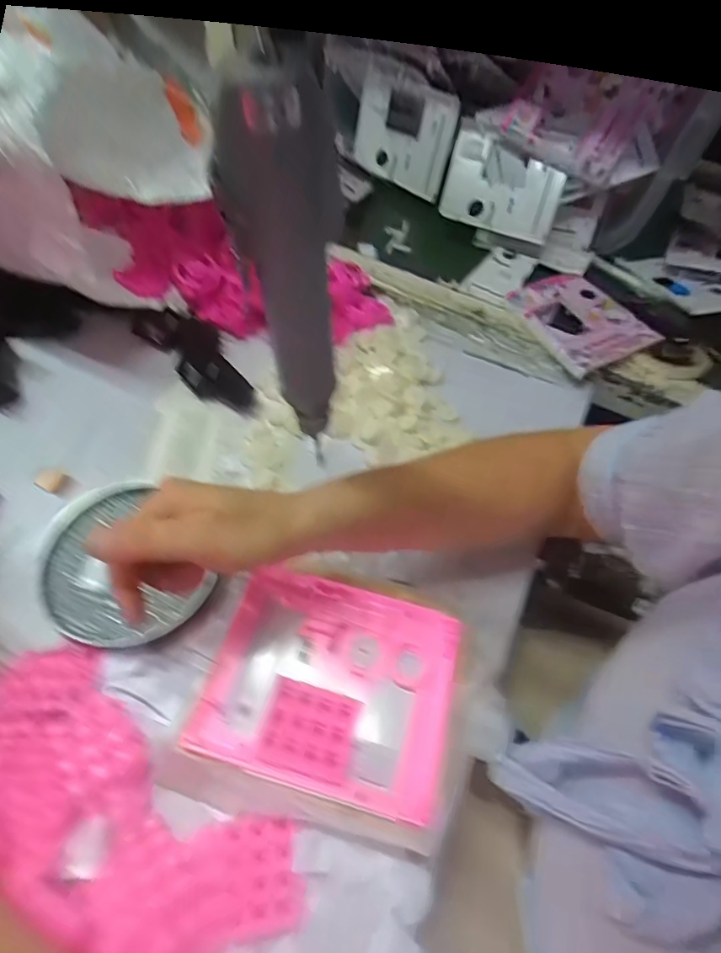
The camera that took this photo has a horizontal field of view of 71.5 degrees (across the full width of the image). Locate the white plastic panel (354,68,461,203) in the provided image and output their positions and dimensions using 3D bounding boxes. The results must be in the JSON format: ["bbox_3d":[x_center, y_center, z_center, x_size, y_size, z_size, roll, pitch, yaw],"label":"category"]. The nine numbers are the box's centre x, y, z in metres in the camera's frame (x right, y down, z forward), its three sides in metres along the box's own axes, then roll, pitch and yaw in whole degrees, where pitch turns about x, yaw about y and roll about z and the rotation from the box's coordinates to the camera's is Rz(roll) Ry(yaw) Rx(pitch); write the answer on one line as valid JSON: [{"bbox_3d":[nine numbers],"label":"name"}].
[{"bbox_3d":[0.060,-0.461,0.677,0.145,0.128,0.043,38,62,18],"label":"white plastic panel"}]

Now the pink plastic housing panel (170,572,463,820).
[{"bbox_3d":[-0.020,0.149,0.363,0.165,0.037,0.133,16,58,5],"label":"pink plastic housing panel"}]

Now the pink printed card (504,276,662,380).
[{"bbox_3d":[0.257,-0.189,0.591,0.118,0.012,0.152,-24,61,-14],"label":"pink printed card"}]

